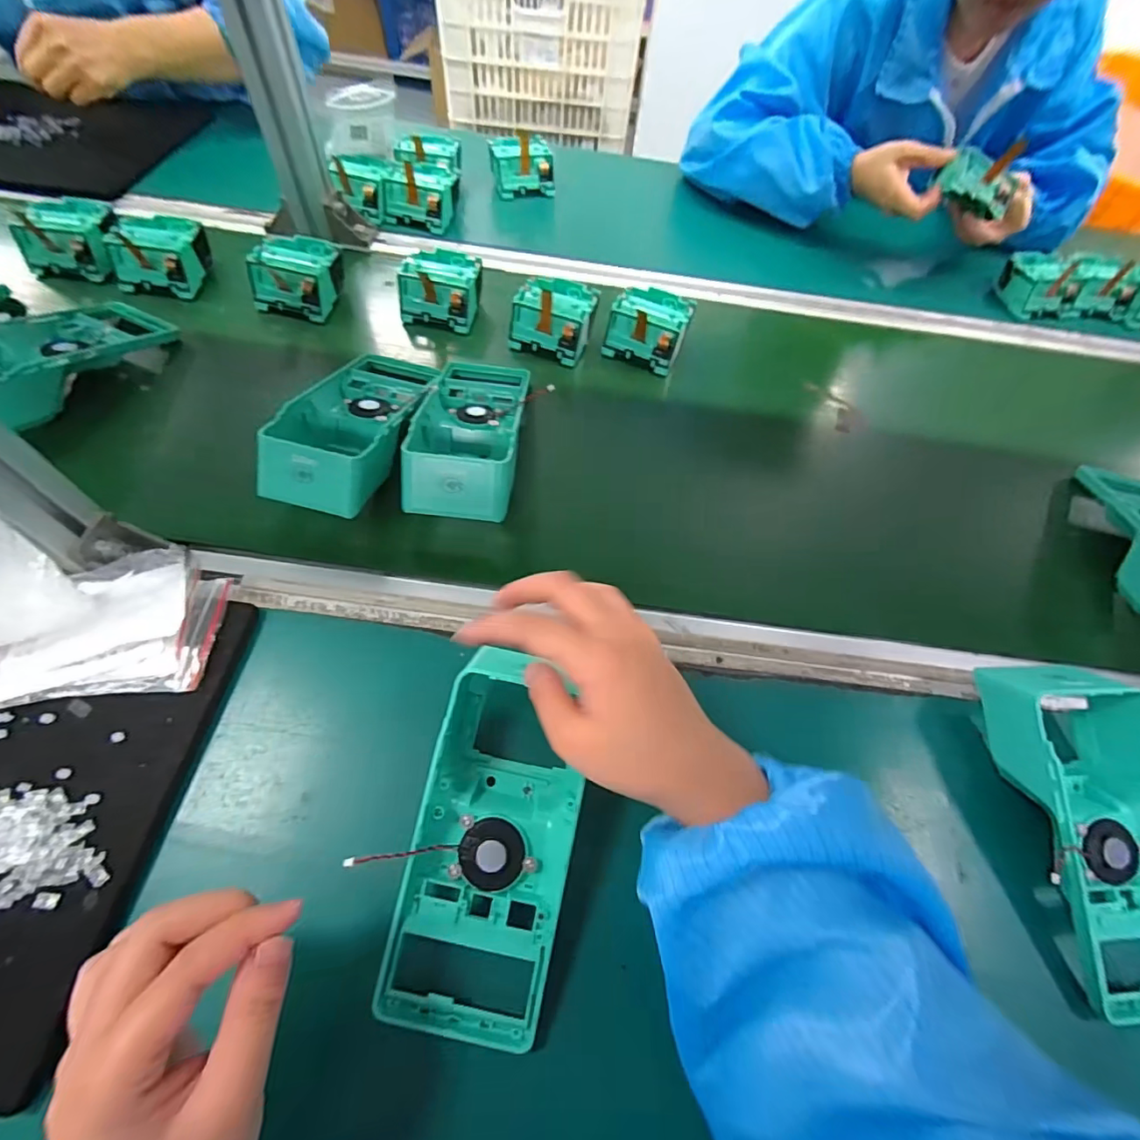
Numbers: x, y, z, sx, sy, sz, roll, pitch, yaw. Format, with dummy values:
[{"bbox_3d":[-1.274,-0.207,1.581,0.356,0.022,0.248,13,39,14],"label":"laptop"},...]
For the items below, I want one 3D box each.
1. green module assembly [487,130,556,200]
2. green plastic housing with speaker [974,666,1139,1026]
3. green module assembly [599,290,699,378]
[{"bbox_3d":[-0.062,-0.523,0.666,0.082,0.050,0.058,-9,60,-9],"label":"green module assembly"},{"bbox_3d":[0.320,0.152,0.309,0.092,0.055,0.185,1,59,-3],"label":"green plastic housing with speaker"},{"bbox_3d":[0.081,-0.251,0.529,0.076,0.041,0.076,21,60,9],"label":"green module assembly"}]

